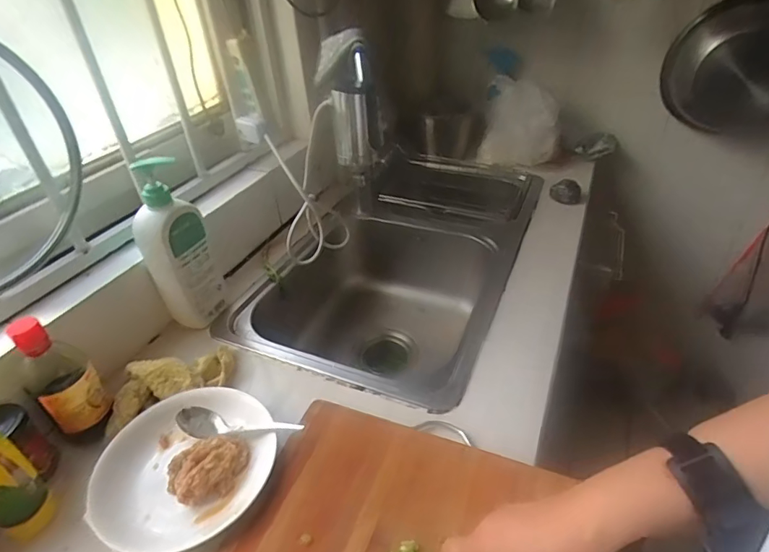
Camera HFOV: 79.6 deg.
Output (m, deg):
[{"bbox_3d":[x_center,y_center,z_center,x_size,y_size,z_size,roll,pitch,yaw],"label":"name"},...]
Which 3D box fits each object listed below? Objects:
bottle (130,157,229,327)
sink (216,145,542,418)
[{"bbox_3d":[-0.315,-0.038,0.706,0.060,0.274,0.085,17,41,25],"label":"bottle"},{"bbox_3d":[0.049,-0.011,1.009,0.423,0.285,0.768,12,39,21],"label":"sink"}]

